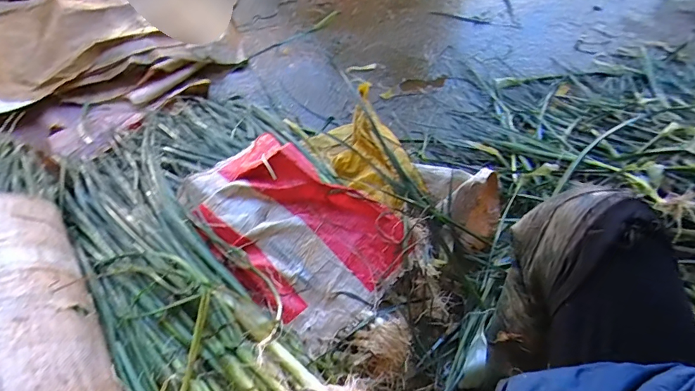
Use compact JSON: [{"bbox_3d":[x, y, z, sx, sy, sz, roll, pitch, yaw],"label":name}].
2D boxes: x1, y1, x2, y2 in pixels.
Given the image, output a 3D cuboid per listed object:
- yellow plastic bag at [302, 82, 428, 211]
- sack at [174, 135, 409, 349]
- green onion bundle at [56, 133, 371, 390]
[{"bbox_3d":[0.040,-0.083,0.764,0.167,0.097,0.275,-31,56,-17],"label":"yellow plastic bag"},{"bbox_3d":[-0.111,0.036,0.682,0.397,0.099,0.232,31,61,26],"label":"sack"},{"bbox_3d":[-0.313,0.136,0.706,0.238,0.121,0.864,-38,58,-22],"label":"green onion bundle"}]

